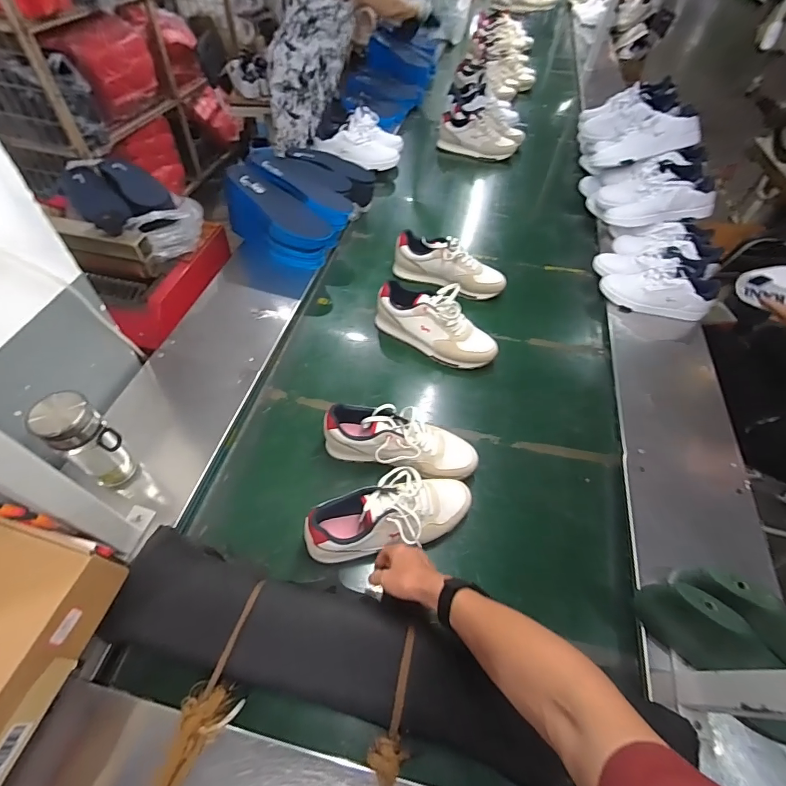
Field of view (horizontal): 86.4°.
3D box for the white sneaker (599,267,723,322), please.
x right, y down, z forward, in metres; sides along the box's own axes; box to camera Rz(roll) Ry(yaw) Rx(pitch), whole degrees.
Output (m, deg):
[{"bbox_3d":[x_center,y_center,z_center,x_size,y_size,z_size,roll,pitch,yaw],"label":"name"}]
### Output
[{"bbox_3d":[0.691,-0.268,1.094,0.248,0.099,0.098,14,54,5],"label":"white sneaker"}]

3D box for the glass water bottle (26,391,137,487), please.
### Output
[{"bbox_3d":[-0.479,0.089,0.673,0.074,0.215,0.075,32,57,18],"label":"glass water bottle"}]

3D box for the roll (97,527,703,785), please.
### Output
[{"bbox_3d":[-0.006,0.409,0.607,0.812,0.090,0.184,15,54,6],"label":"roll"}]

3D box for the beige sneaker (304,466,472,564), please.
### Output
[{"bbox_3d":[0.002,0.210,0.713,0.288,0.106,0.112,-8,54,-21],"label":"beige sneaker"}]

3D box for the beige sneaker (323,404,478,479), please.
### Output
[{"bbox_3d":[0.017,0.103,0.792,0.294,0.122,0.107,11,53,3],"label":"beige sneaker"}]

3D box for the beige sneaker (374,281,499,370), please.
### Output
[{"bbox_3d":[0.105,-0.163,0.992,0.302,0.131,0.108,29,57,16],"label":"beige sneaker"}]

